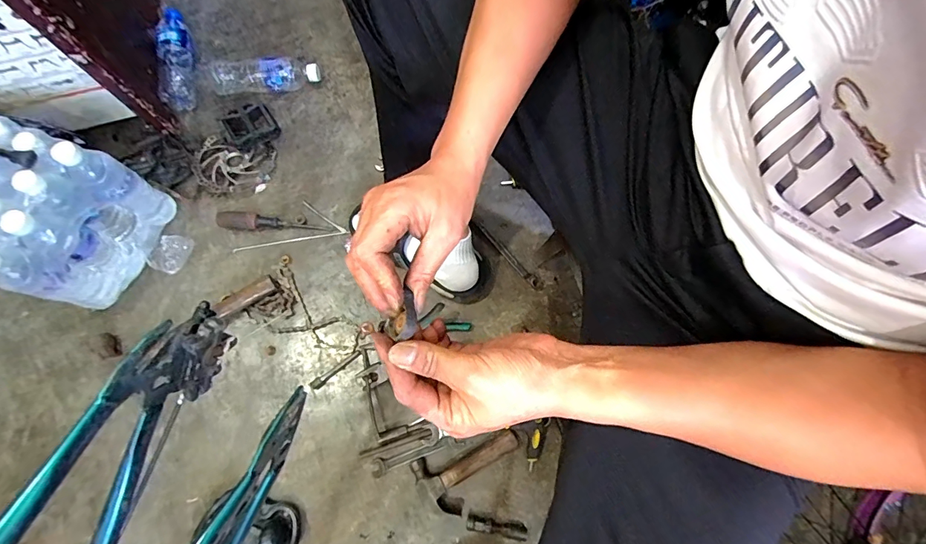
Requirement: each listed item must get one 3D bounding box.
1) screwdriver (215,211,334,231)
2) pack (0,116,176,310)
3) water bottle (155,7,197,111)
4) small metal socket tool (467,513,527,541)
[{"bbox_3d":[-0.358,-0.087,0.805,0.205,0.027,0.033,8,74,1],"label":"screwdriver"},{"bbox_3d":[-0.746,-0.113,0.707,0.344,0.220,0.226,19,75,4],"label":"pack"},{"bbox_3d":[-0.586,-0.441,0.887,0.051,0.058,0.233,-12,75,-5],"label":"water bottle"},{"bbox_3d":[0.053,0.401,0.676,0.094,0.014,0.021,11,74,2],"label":"small metal socket tool"}]

